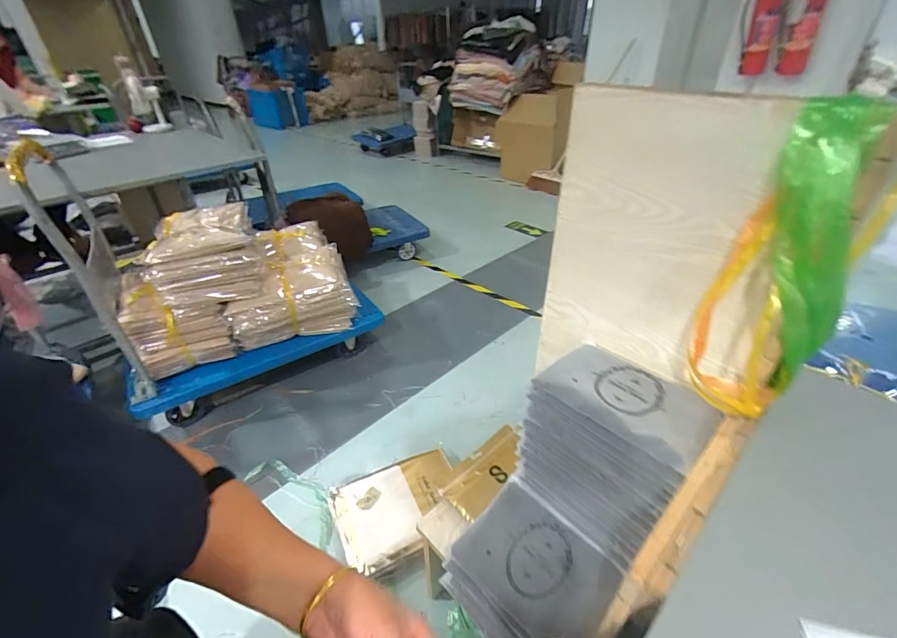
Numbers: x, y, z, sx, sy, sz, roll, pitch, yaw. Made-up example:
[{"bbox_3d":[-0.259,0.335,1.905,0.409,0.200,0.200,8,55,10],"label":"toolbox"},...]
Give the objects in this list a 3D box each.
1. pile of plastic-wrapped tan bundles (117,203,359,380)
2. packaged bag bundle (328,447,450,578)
[{"bbox_3d":[-0.718,-0.149,1.399,0.655,0.411,0.414,-17,38,-20],"label":"pile of plastic-wrapped tan bundles"},{"bbox_3d":[-0.127,0.496,1.090,0.340,0.049,0.258,-15,37,-18],"label":"packaged bag bundle"}]

